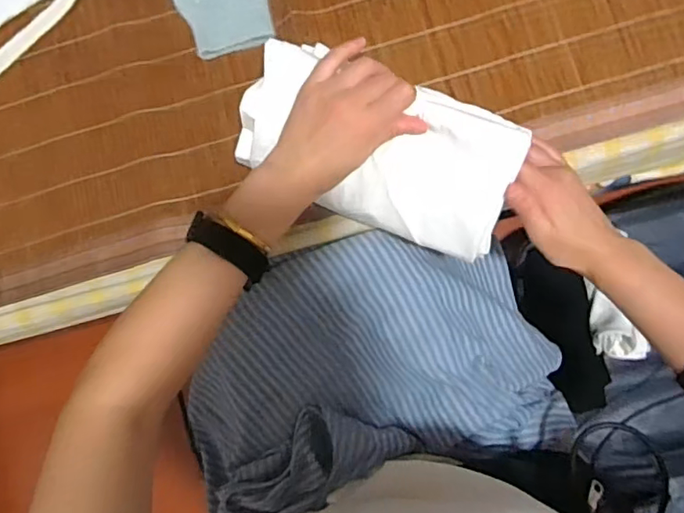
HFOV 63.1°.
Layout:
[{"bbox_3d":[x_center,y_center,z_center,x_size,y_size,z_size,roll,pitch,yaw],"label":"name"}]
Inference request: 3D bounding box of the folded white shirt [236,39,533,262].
[{"bbox_3d":[0.027,-0.090,0.464,0.234,0.070,0.107,26,90,5],"label":"folded white shirt"}]

